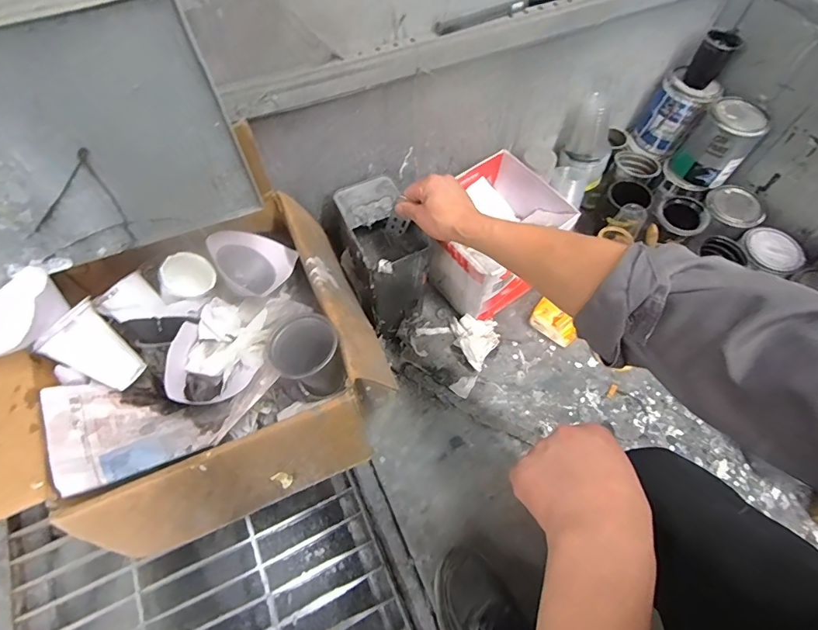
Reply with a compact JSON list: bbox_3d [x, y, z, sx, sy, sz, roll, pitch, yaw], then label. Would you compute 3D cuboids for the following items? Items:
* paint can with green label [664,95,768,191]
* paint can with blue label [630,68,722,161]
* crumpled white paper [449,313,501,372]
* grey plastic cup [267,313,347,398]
[{"bbox_3d":[0.611,-0.338,0.860,0.105,0.135,0.109,1,62,-1],"label":"paint can with green label"},{"bbox_3d":[0.550,-0.416,0.902,0.091,0.135,0.105,-35,68,-18],"label":"paint can with blue label"},{"bbox_3d":[0.135,0.052,0.853,0.093,0.046,0.108,-3,62,-3],"label":"crumpled white paper"},{"bbox_3d":[-0.136,0.062,0.598,0.084,0.112,0.074,-27,66,-15],"label":"grey plastic cup"}]

